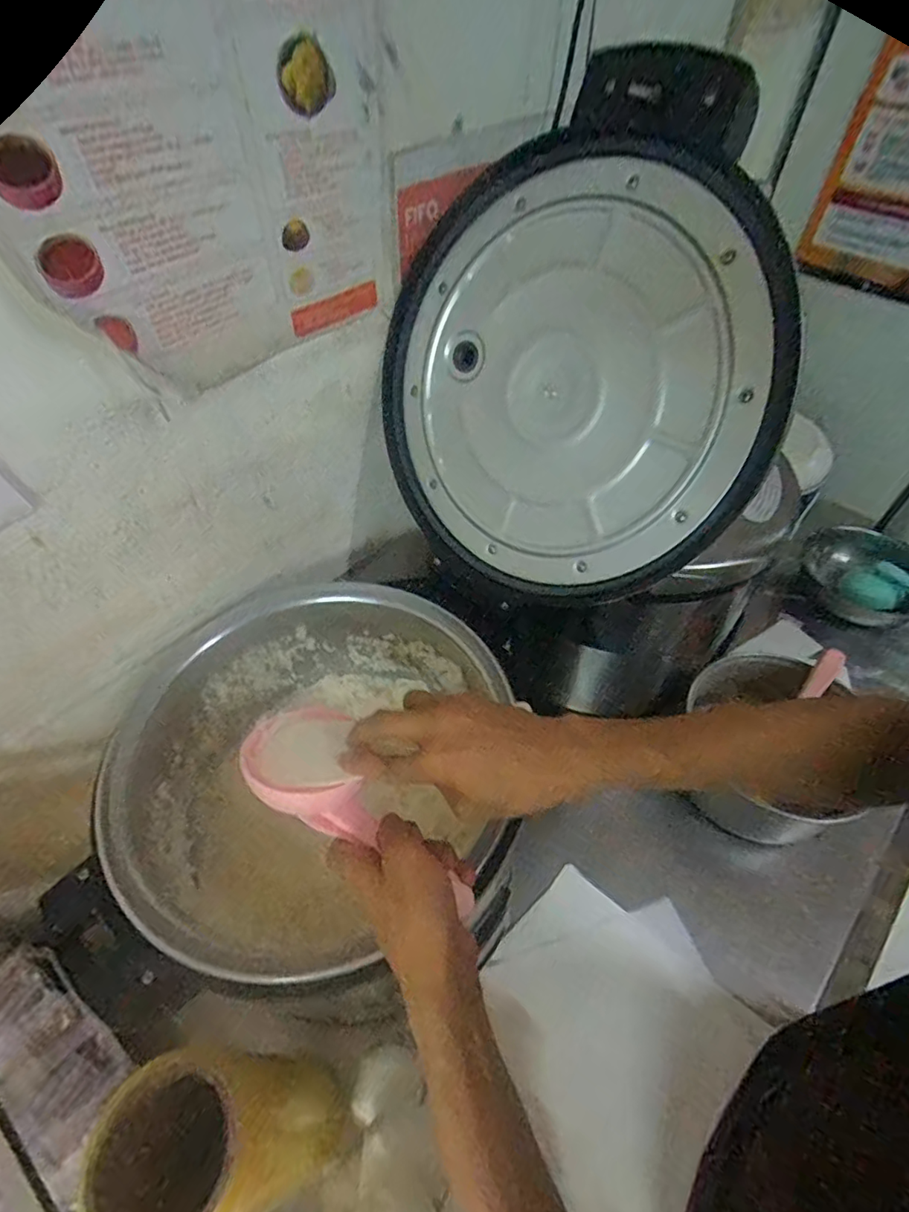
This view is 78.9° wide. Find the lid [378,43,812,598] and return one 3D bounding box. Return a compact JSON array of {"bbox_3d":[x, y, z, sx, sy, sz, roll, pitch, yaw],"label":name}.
[{"bbox_3d":[0.080,-0.180,0.460,0.081,0.371,0.350,-27,99,-36],"label":"lid"}]

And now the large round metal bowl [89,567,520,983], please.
[{"bbox_3d":[-0.120,0.159,0.532,0.342,0.174,0.319,0,51,0],"label":"large round metal bowl"}]

